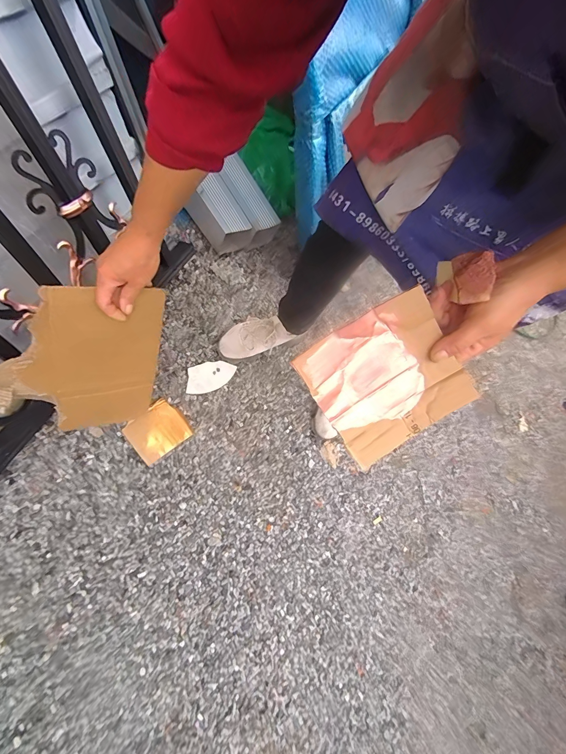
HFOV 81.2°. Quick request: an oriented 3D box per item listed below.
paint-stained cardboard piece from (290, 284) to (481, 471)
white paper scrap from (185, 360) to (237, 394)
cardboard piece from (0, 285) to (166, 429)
[{"bbox_3d":[0.111,0.002,0.360,0.149,0.017,0.147,-33,104,2],"label":"paint-stained cardboard piece"},{"bbox_3d":[-0.191,-0.002,0.887,0.131,0.004,0.085,-7,71,-20],"label":"white paper scrap"},{"bbox_3d":[-0.320,-0.012,0.535,0.245,0.291,0.012,-16,52,-44],"label":"cardboard piece"}]

